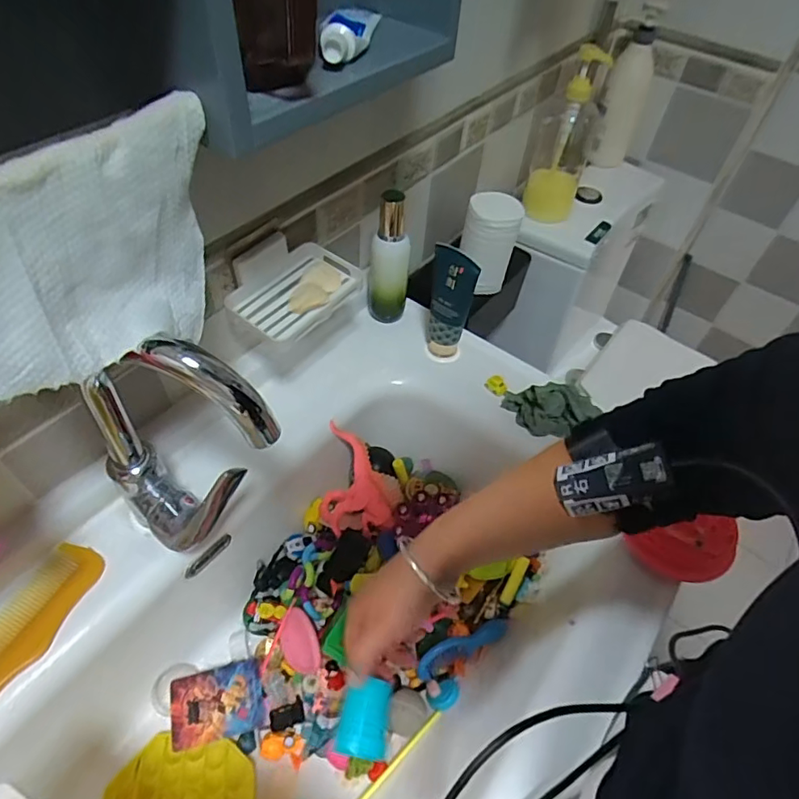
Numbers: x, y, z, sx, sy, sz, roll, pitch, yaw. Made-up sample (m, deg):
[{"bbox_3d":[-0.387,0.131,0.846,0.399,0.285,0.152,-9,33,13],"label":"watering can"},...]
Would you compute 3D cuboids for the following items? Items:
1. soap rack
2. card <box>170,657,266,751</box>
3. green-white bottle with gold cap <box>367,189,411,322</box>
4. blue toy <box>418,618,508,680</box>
[{"bbox_3d":[-0.106,-0.117,0.538,0.093,0.042,0.125,30,55,18],"label":"soap rack"},{"bbox_3d":[-0.176,0.292,0.516,0.086,0.007,0.061,-13,60,-6],"label":"card"},{"bbox_3d":[-0.011,-0.168,0.634,0.048,0.169,0.038,2,51,-3],"label":"green-white bottle with gold cap"},{"bbox_3d":[0.064,0.251,0.547,0.101,0.023,0.022,-19,56,-19],"label":"blue toy"}]

